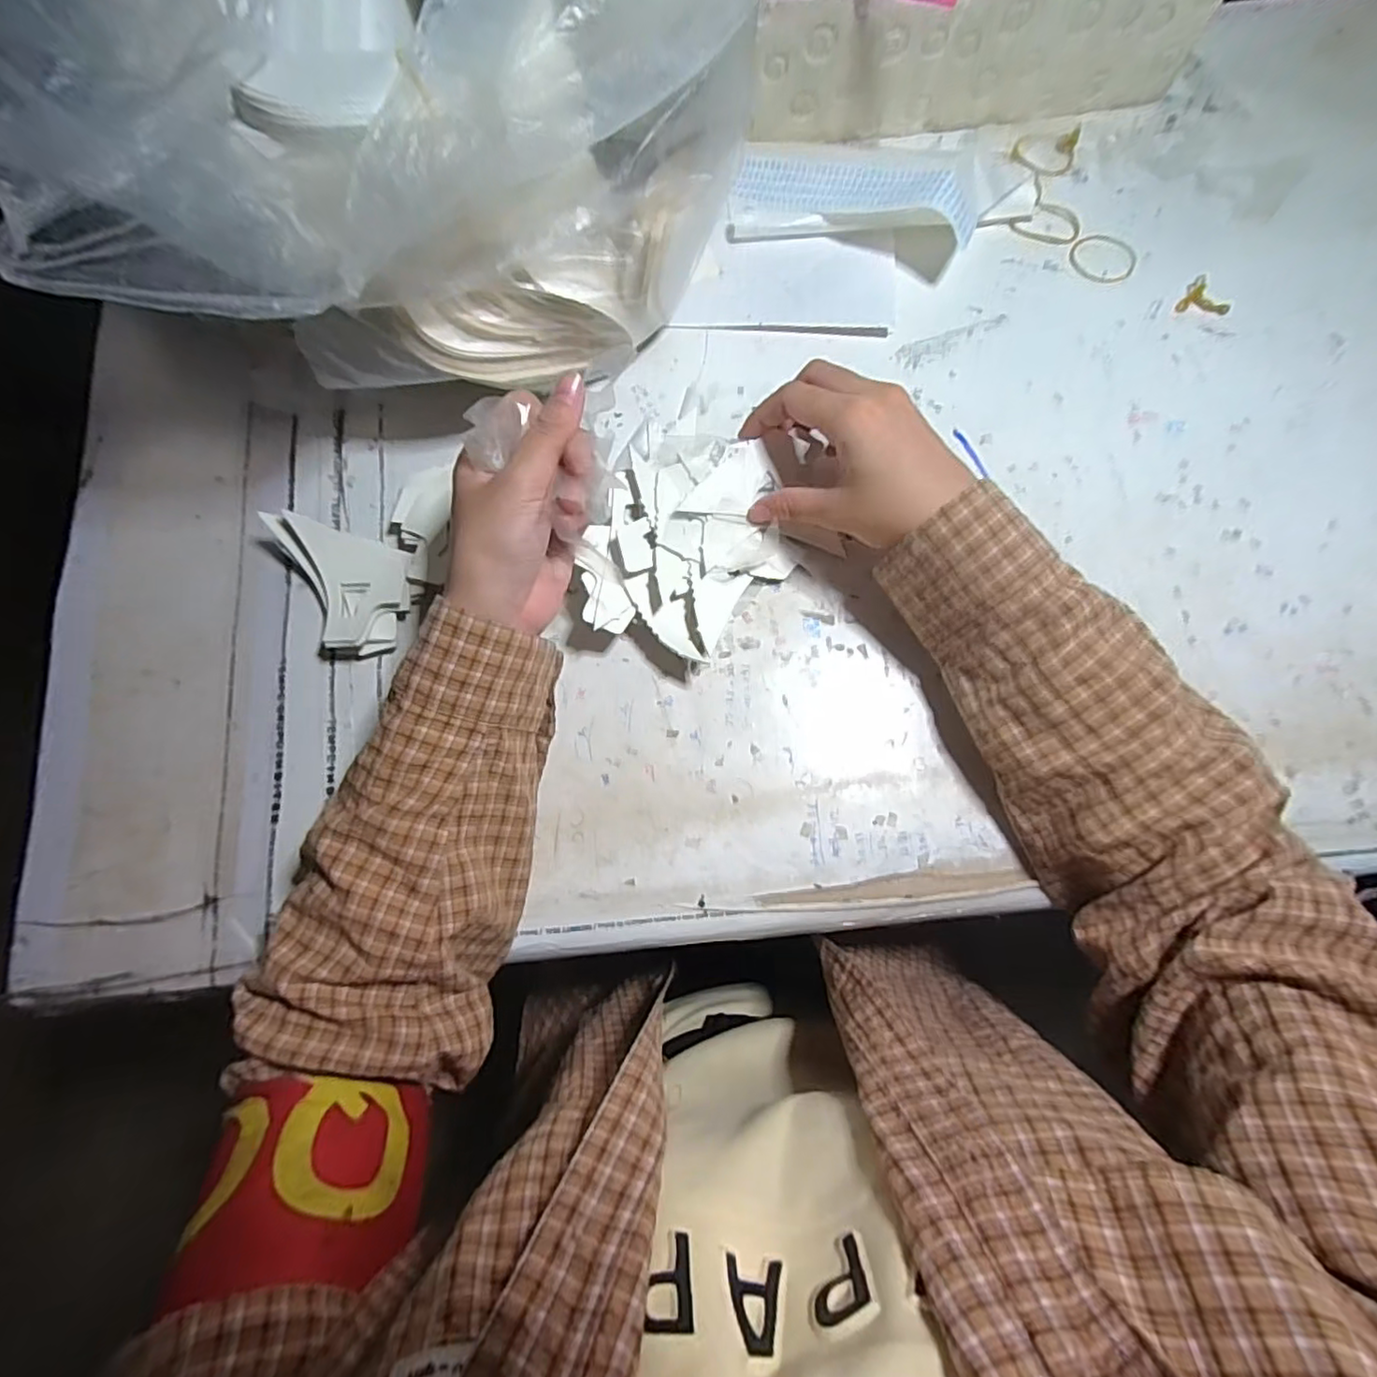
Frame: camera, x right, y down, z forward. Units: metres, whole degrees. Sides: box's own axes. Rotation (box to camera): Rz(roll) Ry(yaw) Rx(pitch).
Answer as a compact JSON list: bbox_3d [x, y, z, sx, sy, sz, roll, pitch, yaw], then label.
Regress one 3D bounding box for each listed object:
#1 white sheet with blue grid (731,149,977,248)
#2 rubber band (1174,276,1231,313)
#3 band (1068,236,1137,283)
[{"bbox_3d":[0.110,-0.337,0.418,0.166,0.024,0.074,22,78,20],"label":"white sheet with blue grid"},{"bbox_3d":[0.335,-0.250,0.404,0.028,0.008,0.026,38,80,9],"label":"rubber band"},{"bbox_3d":[0.278,-0.289,0.418,0.042,0.004,0.041,0,77,1],"label":"band"}]

